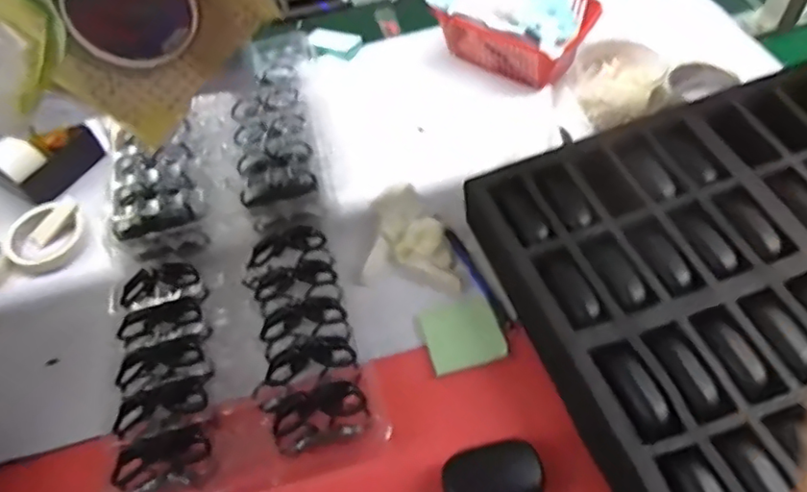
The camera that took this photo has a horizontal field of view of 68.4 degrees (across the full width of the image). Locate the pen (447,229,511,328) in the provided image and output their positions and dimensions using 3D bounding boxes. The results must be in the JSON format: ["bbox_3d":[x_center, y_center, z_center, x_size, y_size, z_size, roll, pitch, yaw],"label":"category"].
[{"bbox_3d":[0.084,0.035,0.654,0.013,0.011,0.137,-24,56,-12],"label":"pen"}]

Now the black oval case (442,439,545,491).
[{"bbox_3d":[0.078,0.205,0.520,0.084,0.027,0.055,-11,55,-2],"label":"black oval case"}]

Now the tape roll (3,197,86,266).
[{"bbox_3d":[-0.450,-0.016,0.745,0.093,0.026,0.087,-2,55,3],"label":"tape roll"}]

